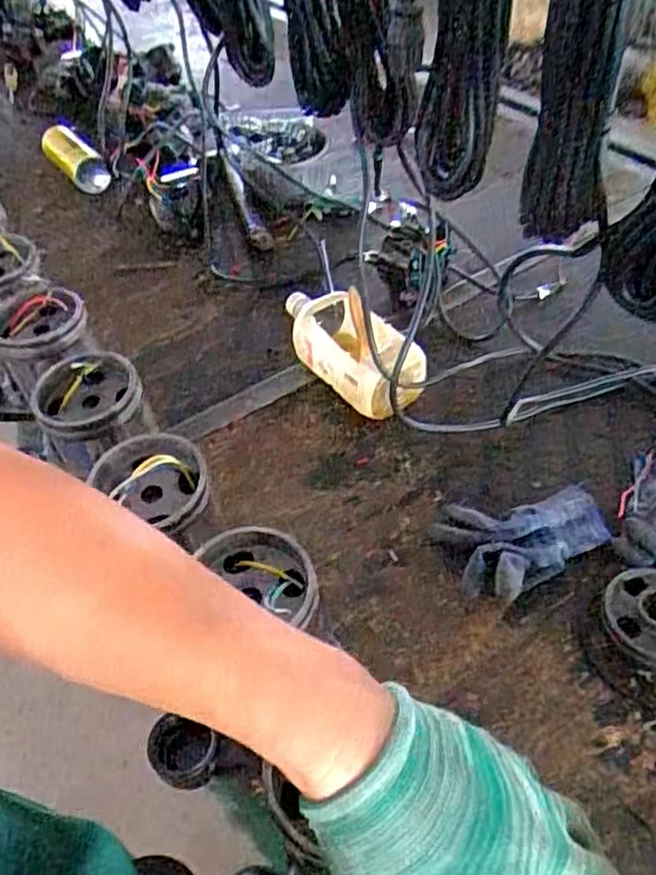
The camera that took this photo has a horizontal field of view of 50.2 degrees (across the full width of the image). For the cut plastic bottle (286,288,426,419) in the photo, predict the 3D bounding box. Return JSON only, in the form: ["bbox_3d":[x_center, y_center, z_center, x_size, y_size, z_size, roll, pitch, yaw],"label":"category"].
[{"bbox_3d":[0.024,-0.108,0.840,0.102,0.087,0.209,-26,51,-19],"label":"cut plastic bottle"}]

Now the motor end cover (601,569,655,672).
[{"bbox_3d":[0.292,0.157,0.619,0.088,0.017,0.097,33,58,30],"label":"motor end cover"}]

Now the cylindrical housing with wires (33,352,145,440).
[{"bbox_3d":[-0.208,-0.034,0.609,0.091,0.026,0.093,-2,47,3],"label":"cylindrical housing with wires"}]

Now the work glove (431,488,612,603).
[{"bbox_3d":[0.195,0.095,0.691,0.163,0.021,0.107,-18,49,-12],"label":"work glove"}]

